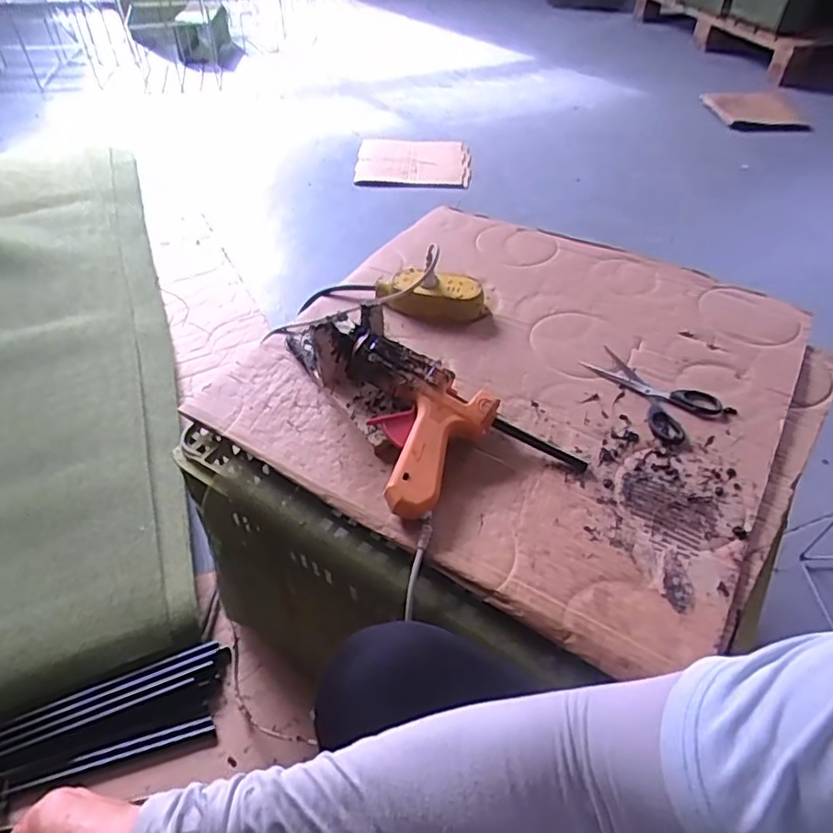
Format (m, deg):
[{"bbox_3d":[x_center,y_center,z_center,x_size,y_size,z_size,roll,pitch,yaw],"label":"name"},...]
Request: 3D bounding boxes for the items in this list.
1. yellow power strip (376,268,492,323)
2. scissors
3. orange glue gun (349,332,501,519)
[{"bbox_3d":[0.021,-0.151,0.761,0.138,0.042,0.061,5,48,4],"label":"yellow power strip"},{"bbox_3d":[0.259,-0.033,0.672,0.092,0.007,0.141,-25,52,-22],"label":"scissors"},{"bbox_3d":[-0.024,0.005,0.602,0.165,0.065,0.156,24,51,19],"label":"orange glue gun"}]

